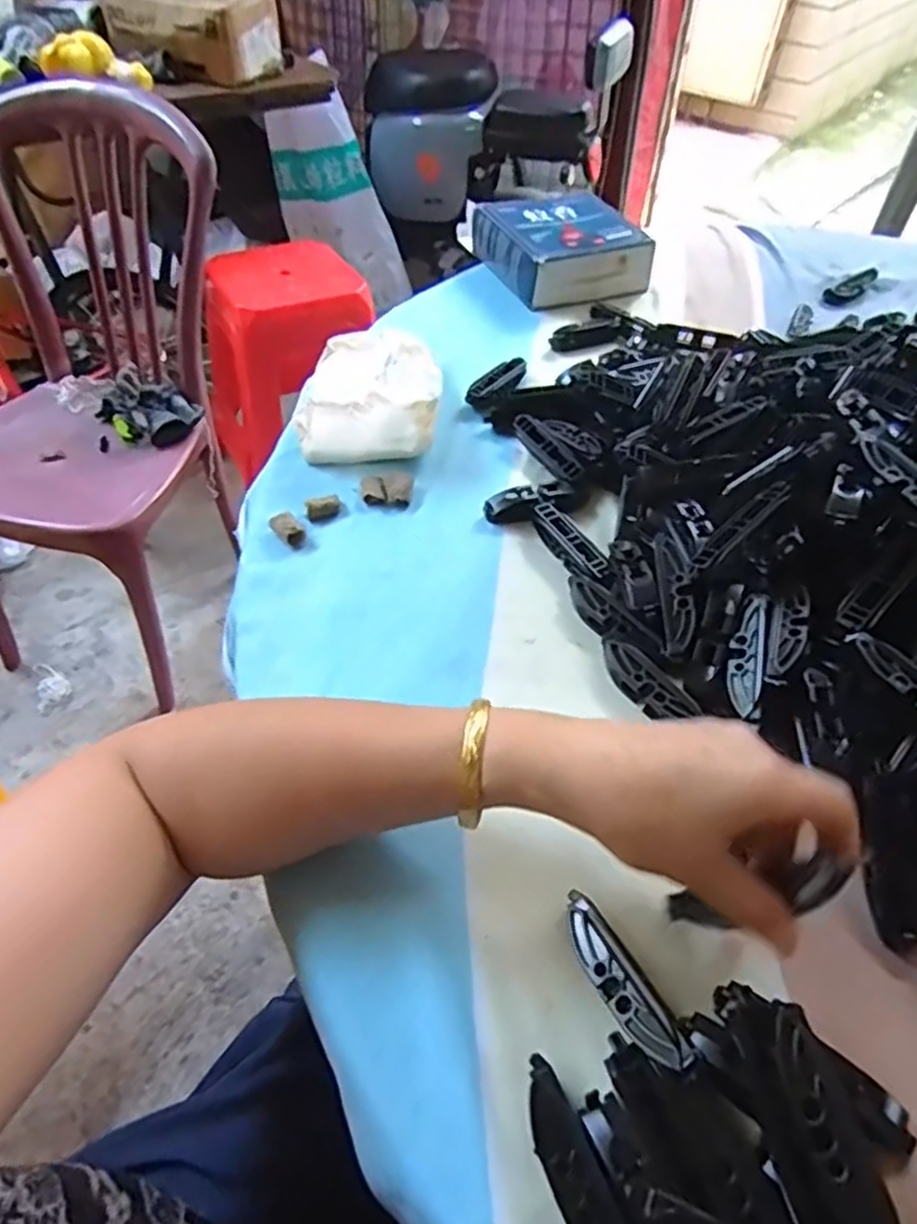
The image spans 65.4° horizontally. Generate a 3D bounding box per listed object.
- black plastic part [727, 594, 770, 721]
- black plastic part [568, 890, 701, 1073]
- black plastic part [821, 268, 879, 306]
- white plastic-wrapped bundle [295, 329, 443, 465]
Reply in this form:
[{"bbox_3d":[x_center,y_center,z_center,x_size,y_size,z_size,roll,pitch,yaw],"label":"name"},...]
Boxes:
[{"bbox_3d":[0.156,0.022,0.383,0.021,0.006,0.072,-4,60,39],"label":"black plastic part"},{"bbox_3d":[0.066,0.151,0.297,0.019,0.009,0.078,-19,40,-19],"label":"black plastic part"},{"bbox_3d":[0.417,-0.346,0.766,0.071,0.018,0.025,-32,57,-10],"label":"black plastic part"},{"bbox_3d":[-0.066,-0.177,0.556,0.107,0.043,0.142,6,50,1],"label":"white plastic-wrapped bundle"}]

